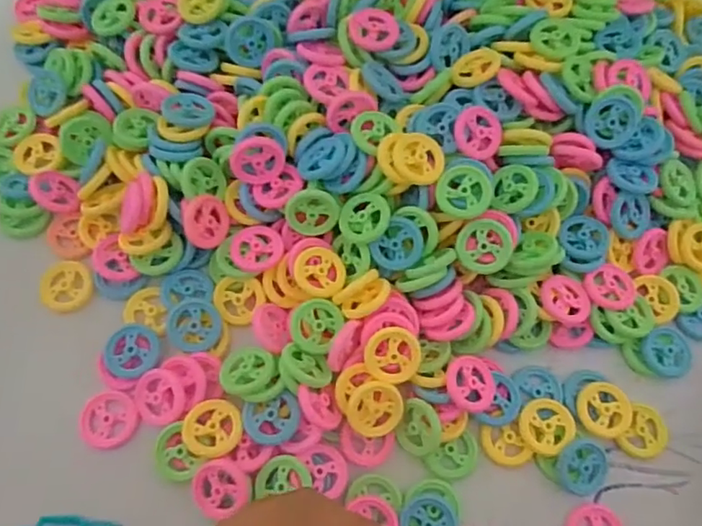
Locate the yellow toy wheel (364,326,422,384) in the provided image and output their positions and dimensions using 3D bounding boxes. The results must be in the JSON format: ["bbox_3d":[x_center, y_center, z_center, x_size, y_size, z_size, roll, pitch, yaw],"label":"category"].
[{"bbox_3d":[0.022,0.048,0.279,0.029,0.007,0.027,1,69,-2],"label":"yellow toy wheel"}]

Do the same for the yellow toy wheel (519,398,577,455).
[{"bbox_3d":[0.107,0.088,0.290,0.029,0.007,0.027,1,69,-2],"label":"yellow toy wheel"}]

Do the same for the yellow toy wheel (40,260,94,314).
[{"bbox_3d":[-0.163,0.014,0.307,0.028,0.006,0.031,8,69,0],"label":"yellow toy wheel"}]

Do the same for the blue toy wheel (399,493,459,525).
[{"bbox_3d":[0.040,0.134,0.270,0.030,0.006,0.029,1,69,-2],"label":"blue toy wheel"}]

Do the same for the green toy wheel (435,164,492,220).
[{"bbox_3d":[0.062,-0.039,0.290,0.029,0.004,0.029,0,86,6],"label":"green toy wheel"}]

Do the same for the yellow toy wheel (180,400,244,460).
[{"bbox_3d":[-0.071,0.085,0.274,0.029,0.004,0.028,1,69,-2],"label":"yellow toy wheel"}]

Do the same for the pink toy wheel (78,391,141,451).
[{"bbox_3d":[-0.128,0.083,0.284,0.029,0.006,0.029,1,69,-2],"label":"pink toy wheel"}]

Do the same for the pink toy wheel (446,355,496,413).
[{"bbox_3d":[0.065,0.065,0.286,0.030,0.004,0.029,7,71,-21],"label":"pink toy wheel"}]

